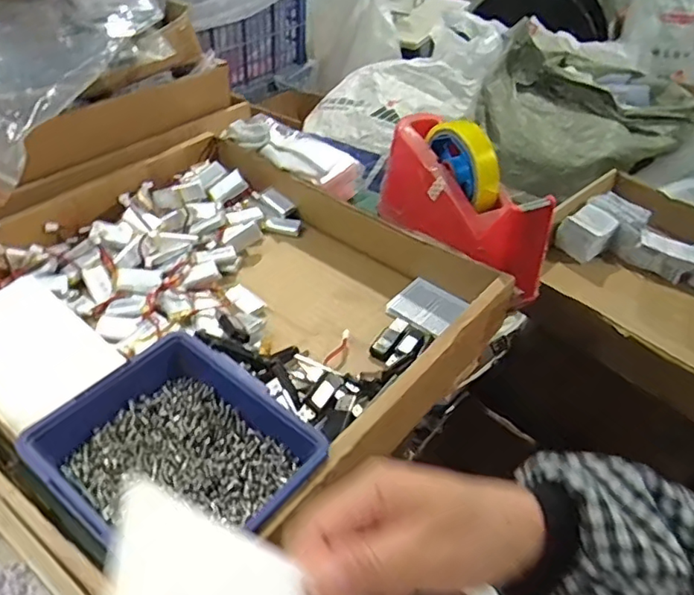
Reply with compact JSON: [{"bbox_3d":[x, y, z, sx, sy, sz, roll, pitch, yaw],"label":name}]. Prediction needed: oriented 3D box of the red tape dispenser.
[{"bbox_3d":[0.102,-0.095,0.533,0.065,0.100,0.200,-17,46,-23],"label":"red tape dispenser"}]

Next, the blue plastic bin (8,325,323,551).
[{"bbox_3d":[-0.100,0.098,0.349,0.137,0.047,0.118,28,47,24],"label":"blue plastic bin"}]

